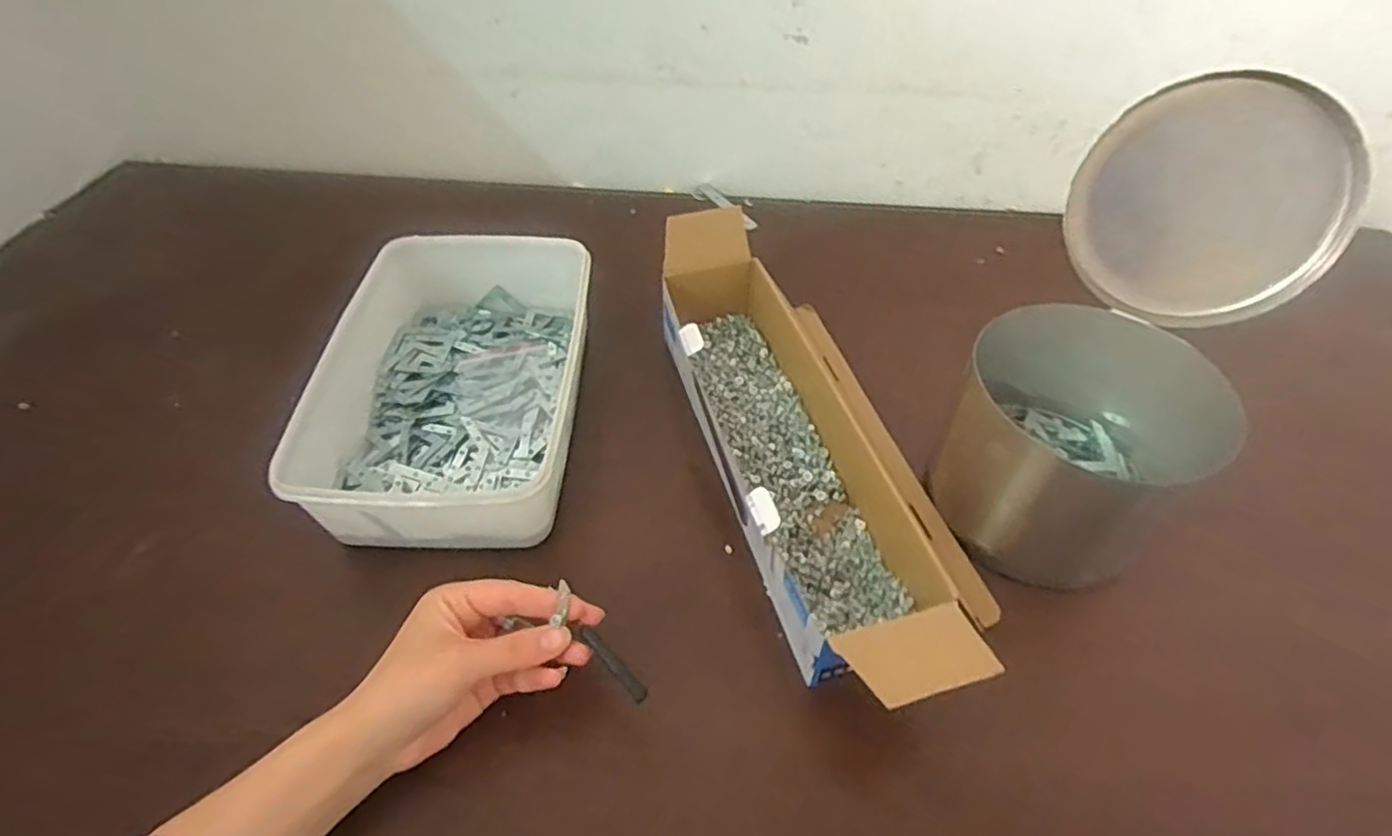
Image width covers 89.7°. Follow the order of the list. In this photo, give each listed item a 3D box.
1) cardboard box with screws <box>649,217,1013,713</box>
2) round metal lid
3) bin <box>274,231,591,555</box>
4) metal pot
[{"bbox_3d":[0.062,0.015,0.503,0.107,0.095,0.405,-14,50,-13],"label":"cardboard box with screws"},{"bbox_3d":[0.319,-0.133,0.441,0.146,0.146,0.031,27,17,23],"label":"round metal lid"},{"bbox_3d":[-0.177,-0.032,0.535,0.175,0.074,0.283,2,48,1],"label":"bin"},{"bbox_3d":[0.253,0.016,0.482,0.157,0.113,0.159,1,48,-1],"label":"metal pot"}]

